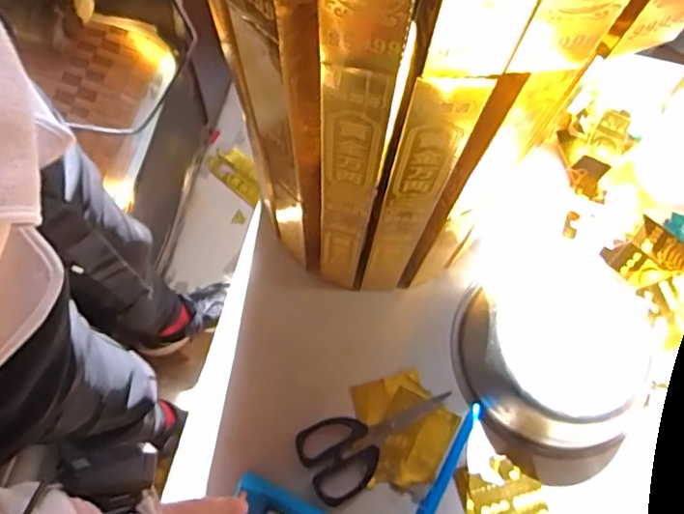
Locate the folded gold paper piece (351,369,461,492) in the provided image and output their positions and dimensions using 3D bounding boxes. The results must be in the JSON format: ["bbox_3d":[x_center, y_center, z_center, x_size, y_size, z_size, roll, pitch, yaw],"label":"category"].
[{"bbox_3d":[0.077,0.200,0.688,0.110,0.013,0.123,-14,72,-6],"label":"folded gold paper piece"}]

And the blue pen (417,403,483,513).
[{"bbox_3d":[0.121,0.248,0.679,0.019,0.010,0.169,29,73,8],"label":"blue pen"}]

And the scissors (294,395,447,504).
[{"bbox_3d":[0.042,0.207,0.676,0.180,0.012,0.090,-25,74,-9],"label":"scissors"}]

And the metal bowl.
[{"bbox_3d":[0.252,0.099,0.695,0.215,0.058,0.240,19,72,5],"label":"metal bowl"}]

